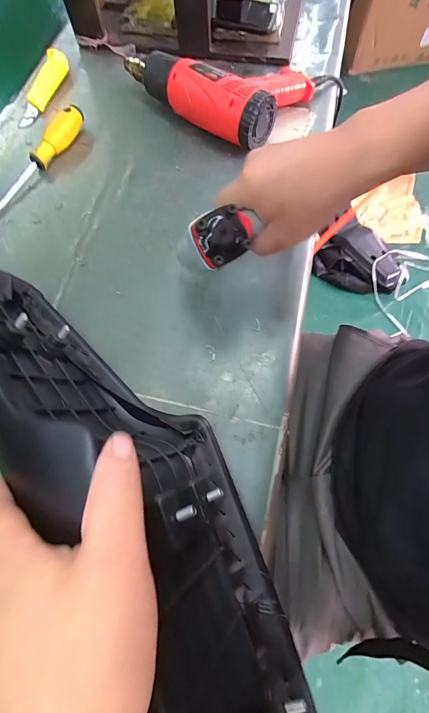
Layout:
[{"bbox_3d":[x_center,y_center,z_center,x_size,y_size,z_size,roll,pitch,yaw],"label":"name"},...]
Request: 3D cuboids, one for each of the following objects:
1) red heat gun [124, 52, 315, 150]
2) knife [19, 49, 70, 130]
[{"bbox_3d":[0.003,-0.433,0.500,0.282,0.073,0.176,35,74,14],"label":"red heat gun"},{"bbox_3d":[-0.290,-0.452,0.545,0.027,0.030,0.159,12,70,7],"label":"knife"}]

